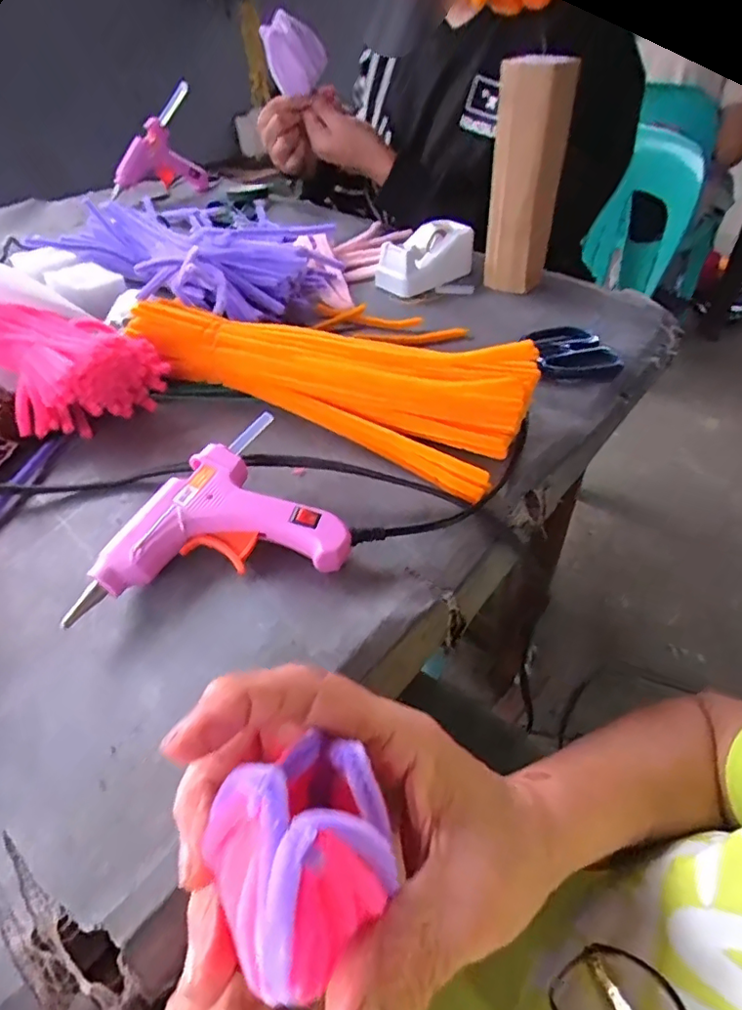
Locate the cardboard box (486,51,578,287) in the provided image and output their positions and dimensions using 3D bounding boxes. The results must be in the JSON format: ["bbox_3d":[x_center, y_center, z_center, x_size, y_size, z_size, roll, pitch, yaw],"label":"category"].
[{"bbox_3d":[0.141,-0.297,0.510,0.063,0.170,0.050,7,45,9],"label":"cardboard box"}]

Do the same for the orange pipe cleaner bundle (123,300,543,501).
[{"bbox_3d":[-0.040,-0.091,0.396,0.291,0.064,0.082,24,50,24],"label":"orange pipe cleaner bundle"}]

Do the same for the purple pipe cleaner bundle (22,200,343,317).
[{"bbox_3d":[-0.189,-0.241,0.547,0.287,0.068,0.165,31,53,29],"label":"purple pipe cleaner bundle"}]

